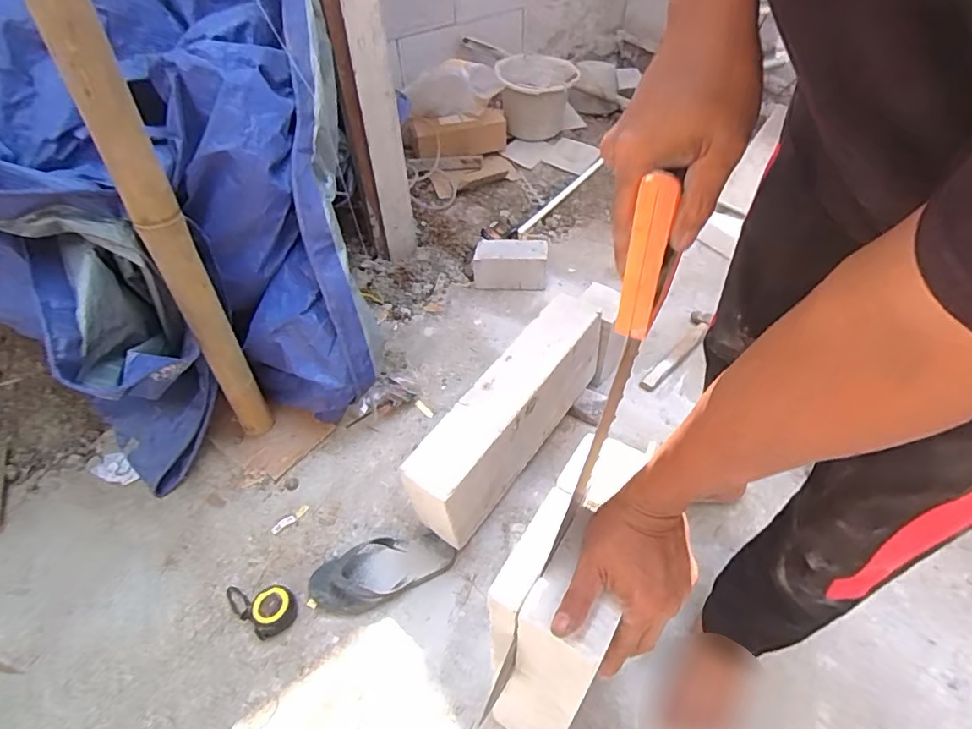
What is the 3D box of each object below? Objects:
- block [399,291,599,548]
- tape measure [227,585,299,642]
[{"bbox_3d":[0.051,0.098,1.027,0.105,0.217,0.493,28,53,26],"label":"block"},{"bbox_3d":[-0.385,0.401,0.911,0.132,0.038,0.080,30,56,26],"label":"tape measure"}]

